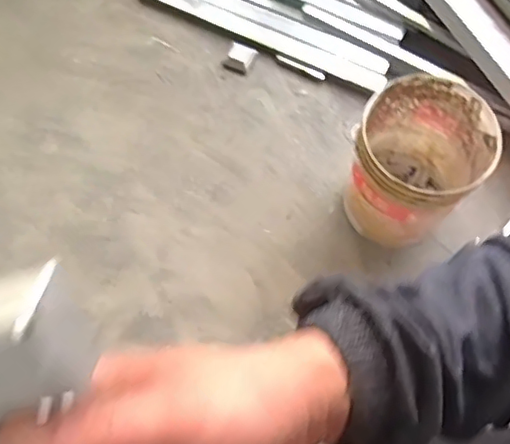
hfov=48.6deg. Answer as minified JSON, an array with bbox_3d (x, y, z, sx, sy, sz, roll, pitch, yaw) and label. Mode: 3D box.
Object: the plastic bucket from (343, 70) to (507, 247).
[{"bbox_3d":[0.376,-0.123,1.380,0.284,0.351,0.290,1,67,-1],"label":"plastic bucket"}]

